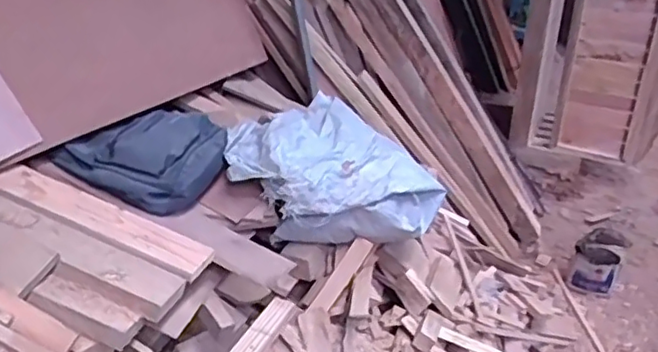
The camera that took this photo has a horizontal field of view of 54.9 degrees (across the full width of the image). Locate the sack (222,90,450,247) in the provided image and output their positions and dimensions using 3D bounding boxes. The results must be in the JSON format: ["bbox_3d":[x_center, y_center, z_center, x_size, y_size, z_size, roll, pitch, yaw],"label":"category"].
[{"bbox_3d":[0.001,-0.015,1.698,0.570,0.289,0.329,-7,29,-21],"label":"sack"}]

